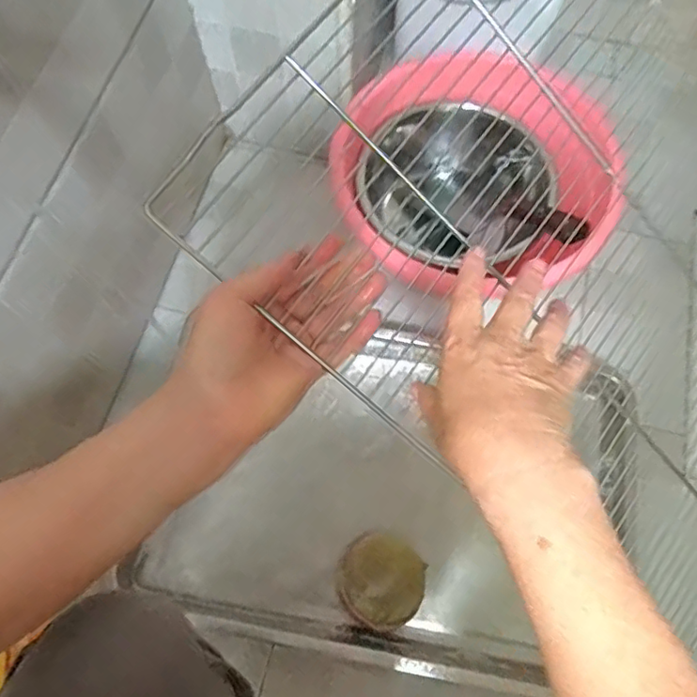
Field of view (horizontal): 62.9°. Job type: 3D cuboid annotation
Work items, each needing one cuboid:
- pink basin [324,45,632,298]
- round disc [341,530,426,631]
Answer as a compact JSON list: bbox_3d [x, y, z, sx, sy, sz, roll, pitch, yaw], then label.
[{"bbox_3d":[0.196,-0.235,0.778,0.359,0.110,0.334,0,72,0],"label":"pink basin"},{"bbox_3d":[0.038,0.271,0.666,0.099,0.015,0.096,0,72,0],"label":"round disc"}]

